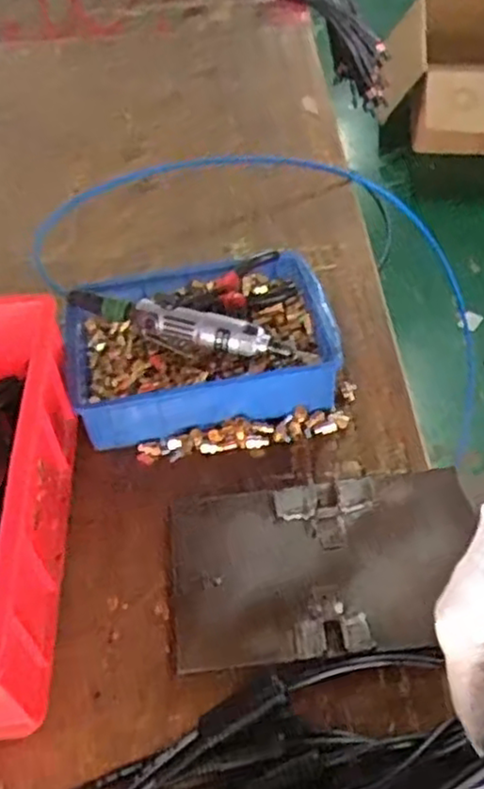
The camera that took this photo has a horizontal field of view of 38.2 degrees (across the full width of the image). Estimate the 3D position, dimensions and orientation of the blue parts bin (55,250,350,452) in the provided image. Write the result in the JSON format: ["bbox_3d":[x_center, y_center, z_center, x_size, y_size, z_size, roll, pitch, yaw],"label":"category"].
[{"bbox_3d":[-0.051,-0.053,0.814,0.301,0.099,0.206,-8,48,-6],"label":"blue parts bin"}]

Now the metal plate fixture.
[{"bbox_3d":[0.081,0.160,0.670,0.288,0.027,0.175,-6,48,-4],"label":"metal plate fixture"}]

